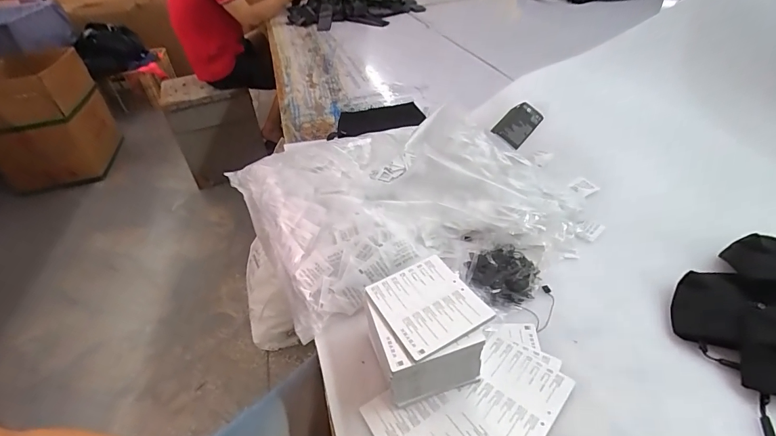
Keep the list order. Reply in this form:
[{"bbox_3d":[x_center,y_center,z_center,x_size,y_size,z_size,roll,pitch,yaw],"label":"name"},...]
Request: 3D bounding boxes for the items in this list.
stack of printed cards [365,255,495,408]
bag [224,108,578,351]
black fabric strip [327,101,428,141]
[{"bbox_3d":[0.034,0.118,0.400,0.109,0.072,0.110,-21,41,-18],"label":"stack of printed cards"},{"bbox_3d":[0.023,-0.040,0.600,0.502,0.075,0.374,-14,40,-10],"label":"bag"},{"bbox_3d":[-0.023,-0.201,0.802,0.186,0.018,0.150,-8,30,3],"label":"black fabric strip"}]

